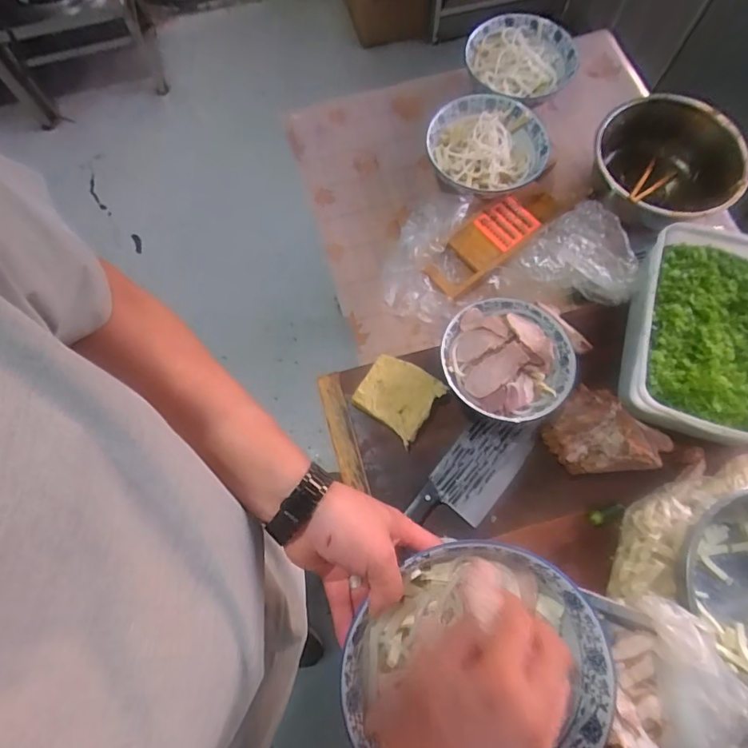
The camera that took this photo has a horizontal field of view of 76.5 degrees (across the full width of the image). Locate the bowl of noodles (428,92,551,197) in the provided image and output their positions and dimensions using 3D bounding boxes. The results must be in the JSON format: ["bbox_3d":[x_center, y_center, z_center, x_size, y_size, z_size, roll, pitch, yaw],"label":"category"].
[{"bbox_3d":[0.206,-0.408,0.867,0.201,0.074,0.206,1,71,-2],"label":"bowl of noodles"}]

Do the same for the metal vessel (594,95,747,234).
[{"bbox_3d":[0.503,-0.358,0.844,0.235,0.122,0.246,1,71,-2],"label":"metal vessel"}]

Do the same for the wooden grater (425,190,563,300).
[{"bbox_3d":[0.210,-0.243,0.840,0.292,0.028,0.096,-41,77,-15],"label":"wooden grater"}]

